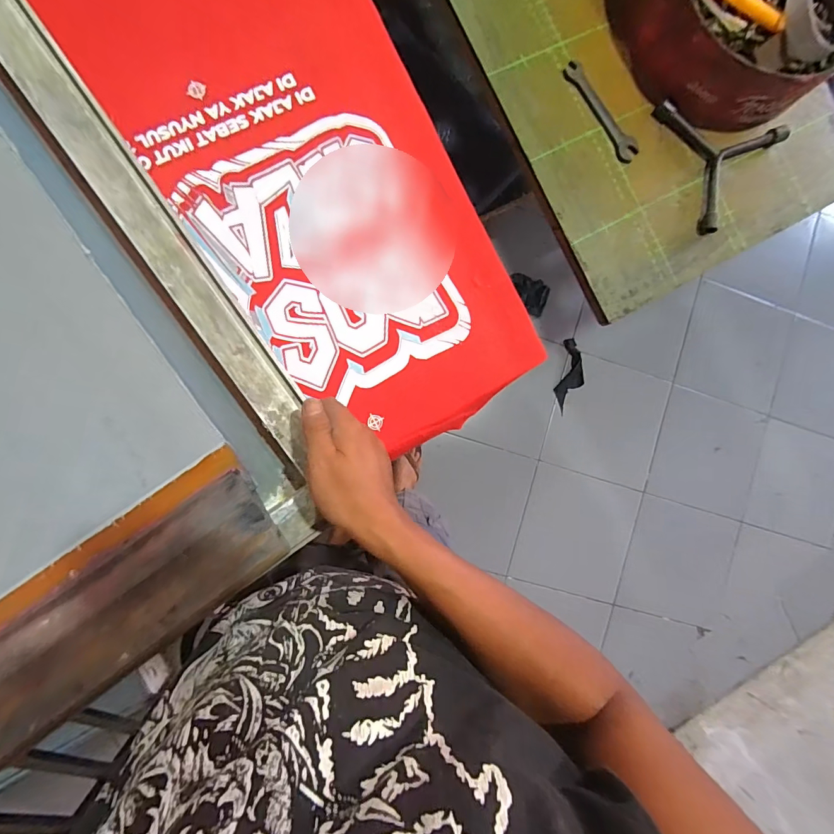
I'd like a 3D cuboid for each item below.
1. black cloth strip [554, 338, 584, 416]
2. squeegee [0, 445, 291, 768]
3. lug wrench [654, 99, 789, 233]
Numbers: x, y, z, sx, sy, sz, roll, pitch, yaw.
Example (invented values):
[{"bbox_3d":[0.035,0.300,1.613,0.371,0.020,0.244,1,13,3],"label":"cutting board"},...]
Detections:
[{"bbox_3d":[0.531,-0.140,1.460,0.089,0.019,0.250,10,89,-7],"label":"black cloth strip"},{"bbox_3d":[-0.241,0.145,0.342,0.262,0.027,0.109,-35,75,-9],"label":"squeegee"},{"bbox_3d":[0.365,-0.312,0.492,0.136,0.018,0.151,-27,93,-6],"label":"lug wrench"}]

